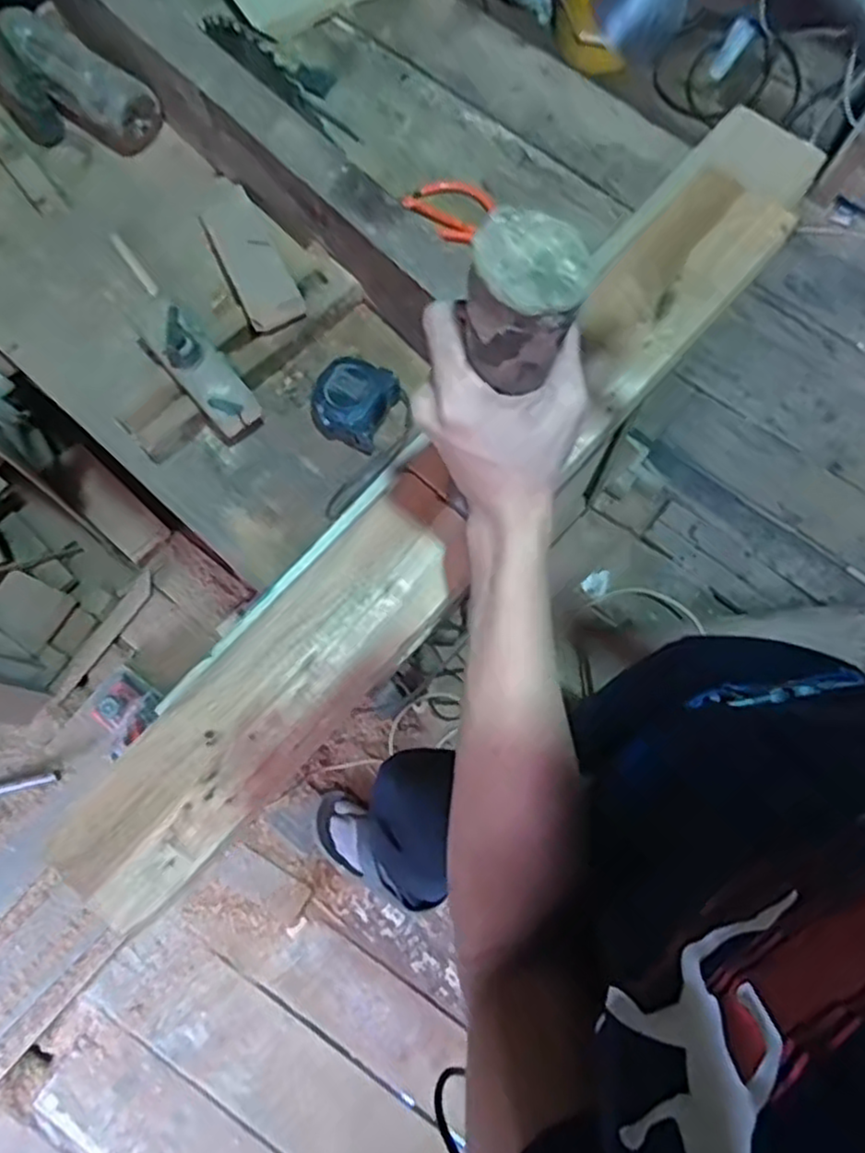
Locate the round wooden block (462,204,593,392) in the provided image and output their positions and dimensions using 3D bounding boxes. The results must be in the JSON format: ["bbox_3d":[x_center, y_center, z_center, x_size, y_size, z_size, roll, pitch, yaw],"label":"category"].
[{"bbox_3d":[0.037,-0.113,0.304,0.045,0.067,0.046,0,79,0],"label":"round wooden block"}]

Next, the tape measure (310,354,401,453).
[{"bbox_3d":[-0.069,-0.153,0.625,0.066,0.038,0.064,25,80,5],"label":"tape measure"}]

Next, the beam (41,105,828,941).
[{"bbox_3d":[0.036,-0.080,0.531,0.099,0.033,0.775,41,81,8],"label":"beam"}]

